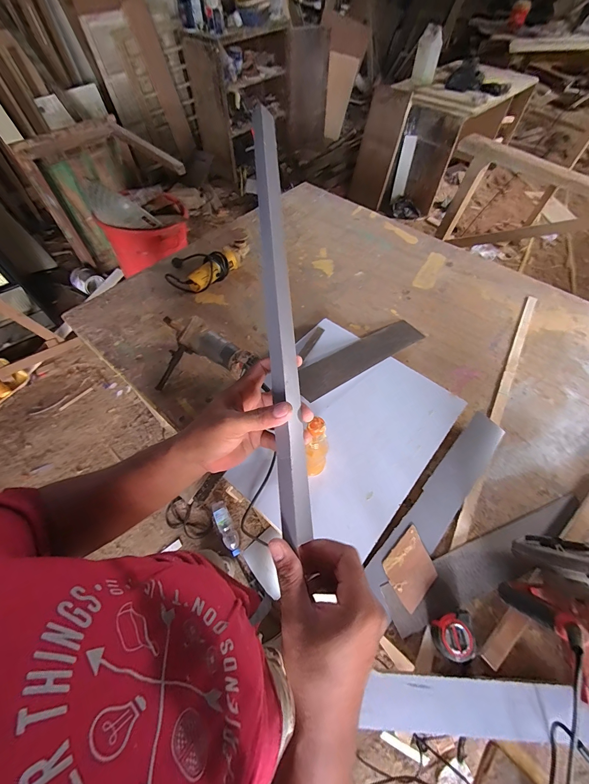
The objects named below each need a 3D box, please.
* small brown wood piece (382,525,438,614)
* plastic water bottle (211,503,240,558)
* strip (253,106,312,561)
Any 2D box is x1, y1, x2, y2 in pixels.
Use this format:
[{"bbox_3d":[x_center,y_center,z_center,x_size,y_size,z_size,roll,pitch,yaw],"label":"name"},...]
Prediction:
[{"bbox_3d":[0.228,0.343,0.595,0.113,0.006,0.095,-35,73,-22],"label":"small brown wood piece"},{"bbox_3d":[-0.305,0.605,1.370,0.067,0.065,0.237,-24,60,-15],"label":"plastic water bottle"},{"bbox_3d":[-0.020,-0.119,0.369,0.030,0.025,0.546,-4,76,-3],"label":"strip"}]

